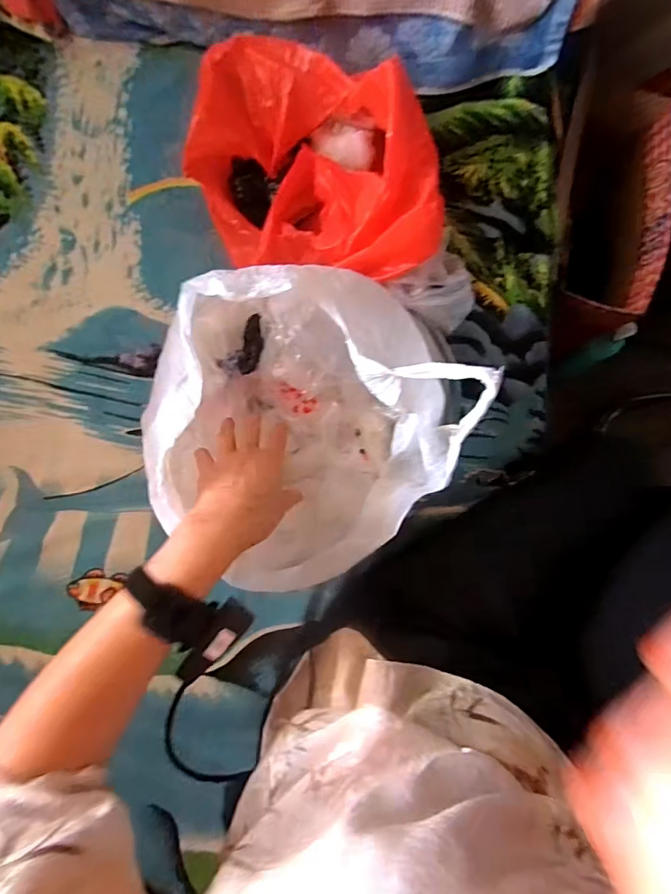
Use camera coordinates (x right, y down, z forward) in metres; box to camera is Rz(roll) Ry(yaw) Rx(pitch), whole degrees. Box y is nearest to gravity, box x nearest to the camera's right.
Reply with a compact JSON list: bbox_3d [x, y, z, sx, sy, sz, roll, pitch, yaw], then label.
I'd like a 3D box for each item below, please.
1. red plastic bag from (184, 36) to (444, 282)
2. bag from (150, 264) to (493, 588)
[{"bbox_3d":[-0.023,-0.316,0.554,0.309,0.116,0.227,18,85,2],"label":"red plastic bag"},{"bbox_3d":[-0.033,-0.019,0.466,0.279,0.205,0.291,39,86,3],"label":"bag"}]

